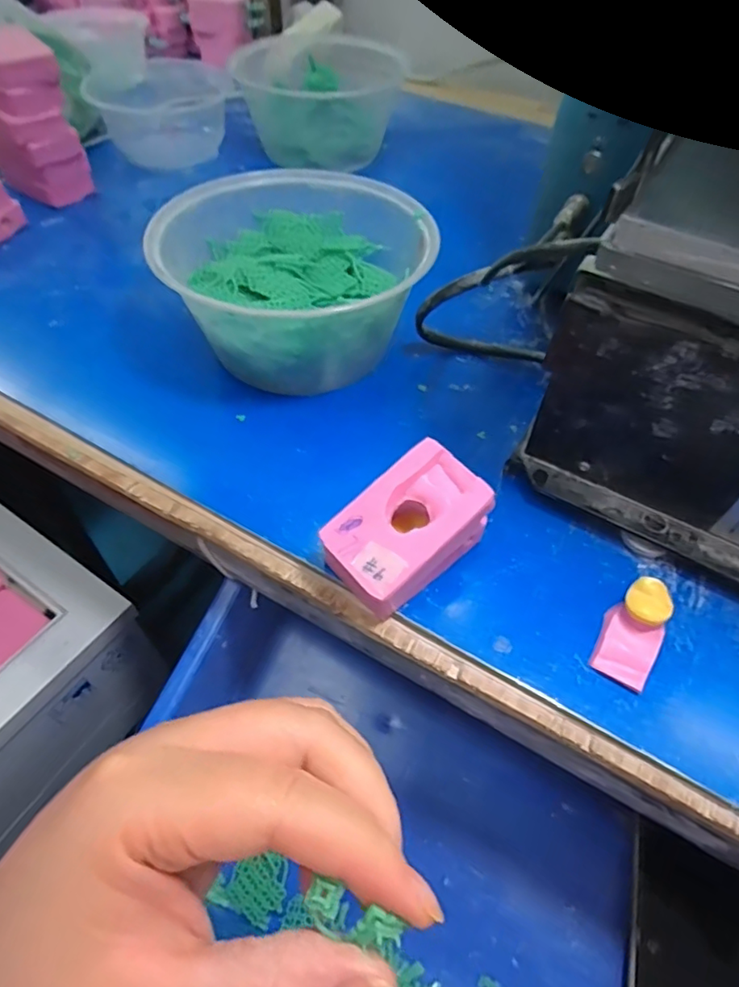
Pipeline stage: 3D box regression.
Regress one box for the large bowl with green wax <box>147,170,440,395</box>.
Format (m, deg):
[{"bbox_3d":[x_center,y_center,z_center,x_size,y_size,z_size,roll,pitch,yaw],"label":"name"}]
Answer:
[{"bbox_3d":[-0.045,-0.142,0.361,0.147,0.073,0.154,1,52,-1],"label":"large bowl with green wax"}]

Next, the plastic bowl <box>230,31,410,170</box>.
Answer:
[{"bbox_3d":[-0.056,-0.420,0.591,0.149,0.070,0.203,-9,53,-8],"label":"plastic bowl"}]

